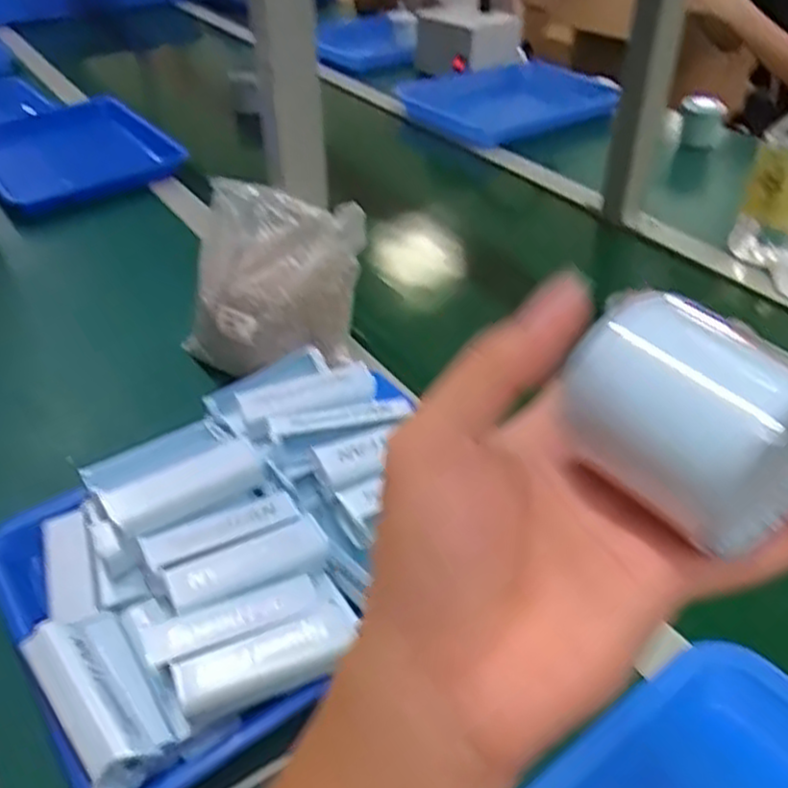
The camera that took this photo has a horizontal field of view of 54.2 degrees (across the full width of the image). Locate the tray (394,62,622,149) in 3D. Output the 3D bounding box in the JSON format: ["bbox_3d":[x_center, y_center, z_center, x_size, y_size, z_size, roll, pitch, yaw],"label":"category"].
[{"bbox_3d":[0.181,-0.499,1.289,0.315,0.037,0.311,-20,42,-21],"label":"tray"}]

